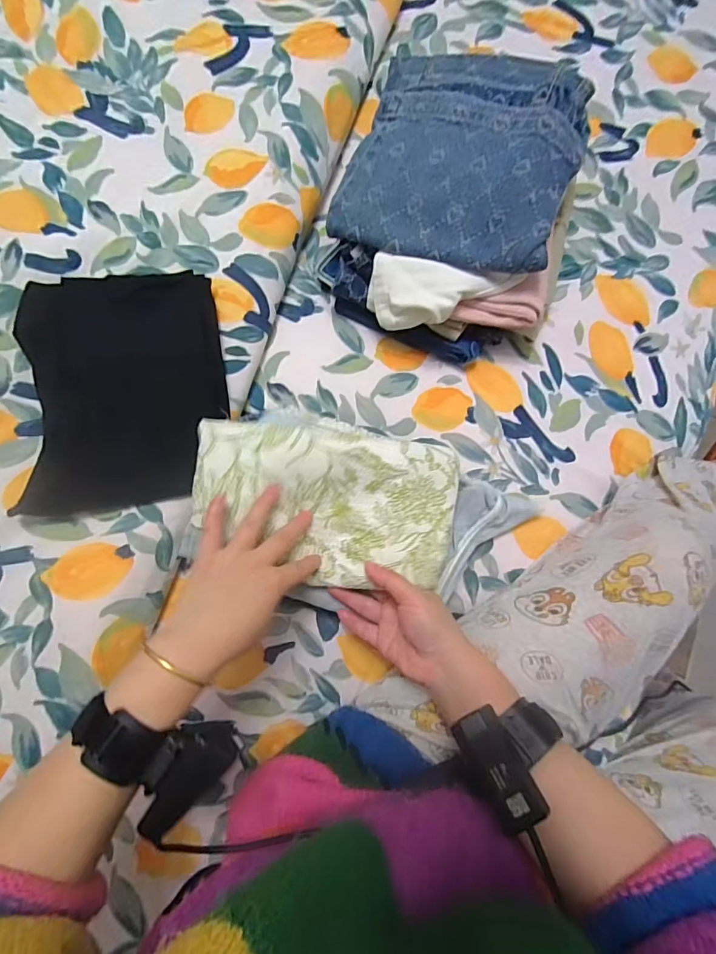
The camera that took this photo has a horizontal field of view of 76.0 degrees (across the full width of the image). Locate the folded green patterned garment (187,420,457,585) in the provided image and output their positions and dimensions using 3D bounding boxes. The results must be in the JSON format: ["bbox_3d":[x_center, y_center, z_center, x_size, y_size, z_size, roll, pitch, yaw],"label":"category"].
[{"bbox_3d":[-0.031,0.021,0.427,0.235,0.039,0.143,10,81,-5],"label":"folded green patterned garment"}]

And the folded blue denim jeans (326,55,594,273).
[{"bbox_3d":[0.108,-0.334,0.470,0.222,0.029,0.237,17,85,14],"label":"folded blue denim jeans"}]

